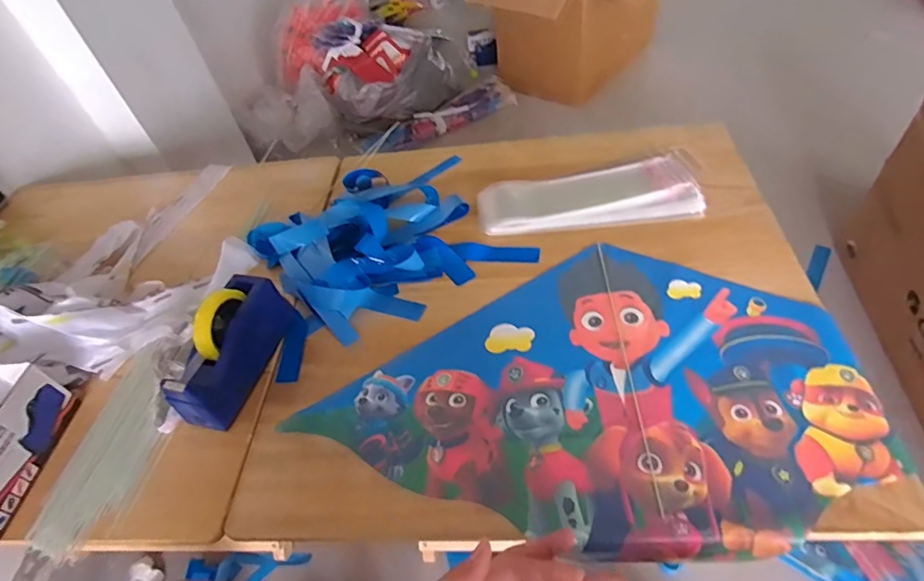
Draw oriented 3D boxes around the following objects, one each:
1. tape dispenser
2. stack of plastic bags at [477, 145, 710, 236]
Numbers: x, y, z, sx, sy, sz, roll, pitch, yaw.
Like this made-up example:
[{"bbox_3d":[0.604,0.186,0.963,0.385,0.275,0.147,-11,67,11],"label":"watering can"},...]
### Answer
[{"bbox_3d":[-0.326,0.072,0.717,0.063,0.110,0.206,9,52,17],"label":"tape dispenser"},{"bbox_3d":[0.228,-0.161,0.912,0.393,0.034,0.157,-8,48,4],"label":"stack of plastic bags"}]

